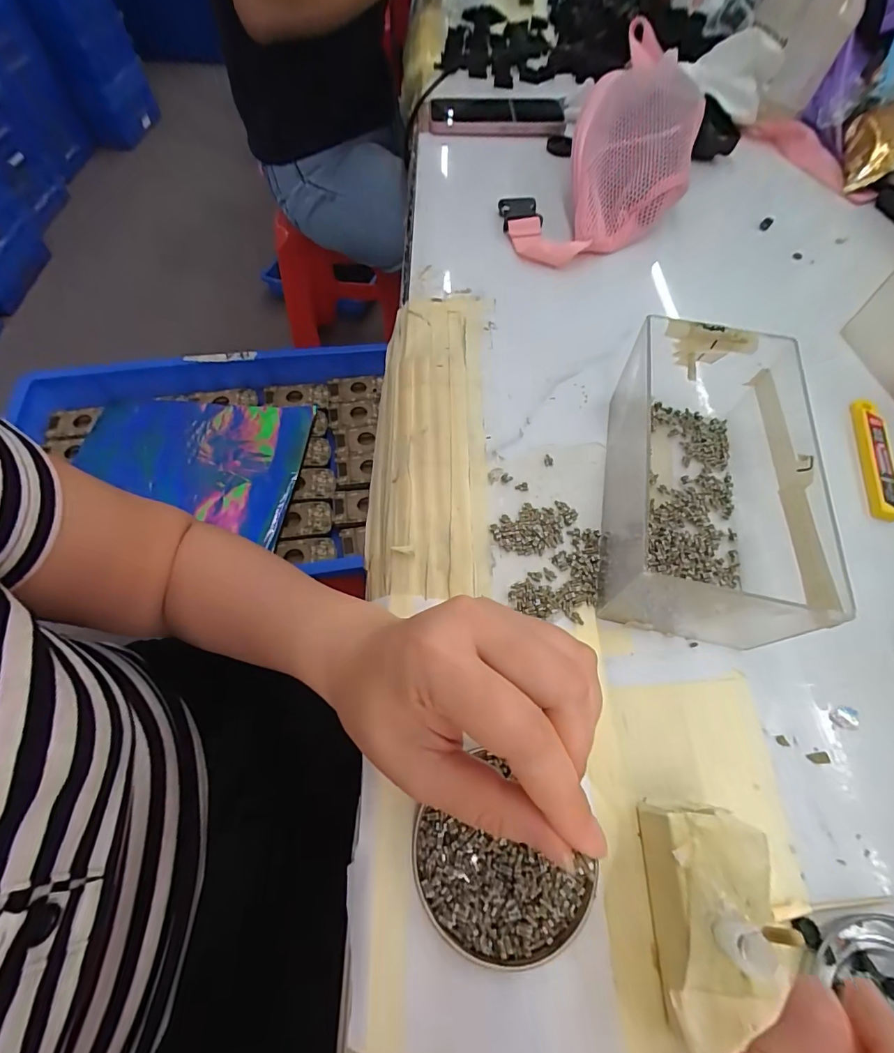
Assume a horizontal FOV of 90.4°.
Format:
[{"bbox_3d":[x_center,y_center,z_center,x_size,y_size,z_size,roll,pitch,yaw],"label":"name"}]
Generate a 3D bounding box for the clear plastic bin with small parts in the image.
[{"bbox_3d":[0.157,-0.034,0.265,0.103,0.069,0.194,12,62,4],"label":"clear plastic bin with small parts"}]

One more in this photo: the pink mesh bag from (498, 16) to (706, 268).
[{"bbox_3d":[0.163,-0.361,0.430,0.144,0.076,0.269,25,64,10],"label":"pink mesh bag"}]

